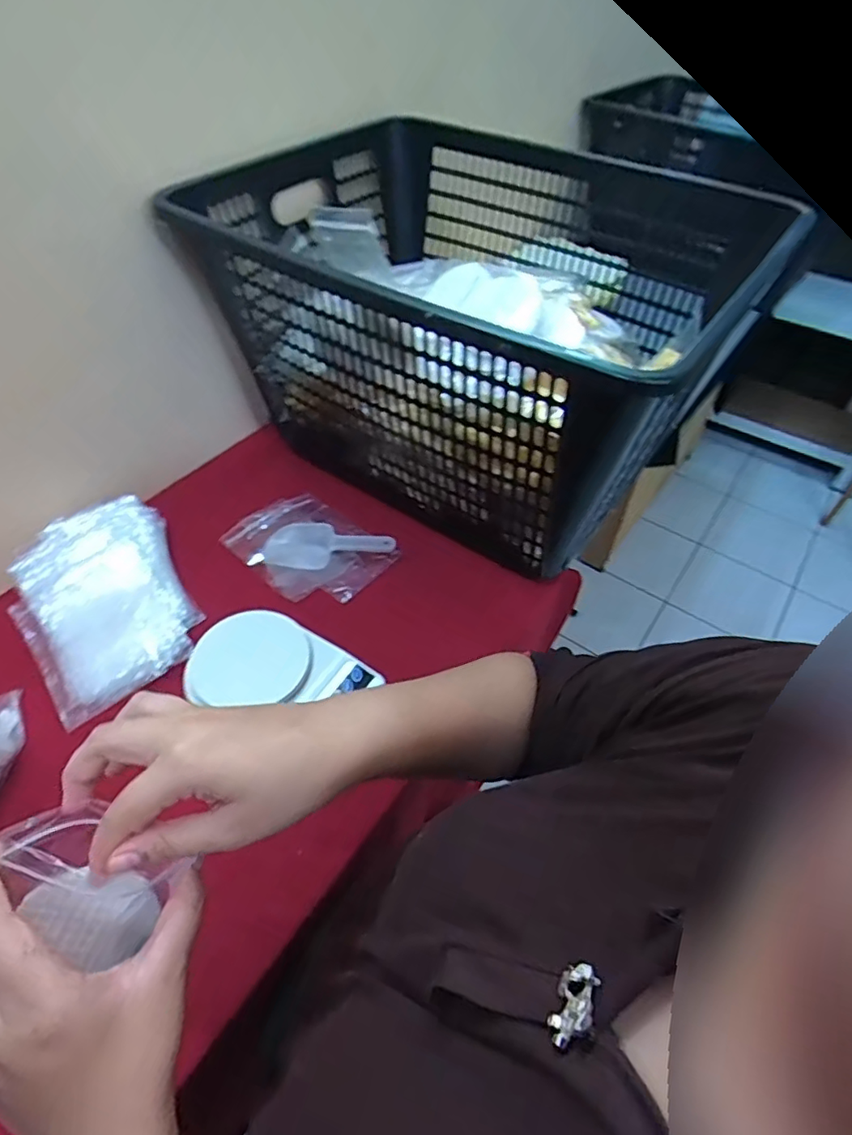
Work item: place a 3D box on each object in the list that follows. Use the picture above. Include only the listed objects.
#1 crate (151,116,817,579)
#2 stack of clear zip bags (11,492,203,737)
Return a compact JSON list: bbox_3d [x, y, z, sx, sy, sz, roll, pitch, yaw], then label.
[{"bbox_3d":[0.087,-0.325,0.754,0.570,0.299,0.587,32,56,23],"label":"crate"},{"bbox_3d":[-0.342,0.030,0.622,0.159,0.066,0.231,-24,55,-21],"label":"stack of clear zip bags"}]

